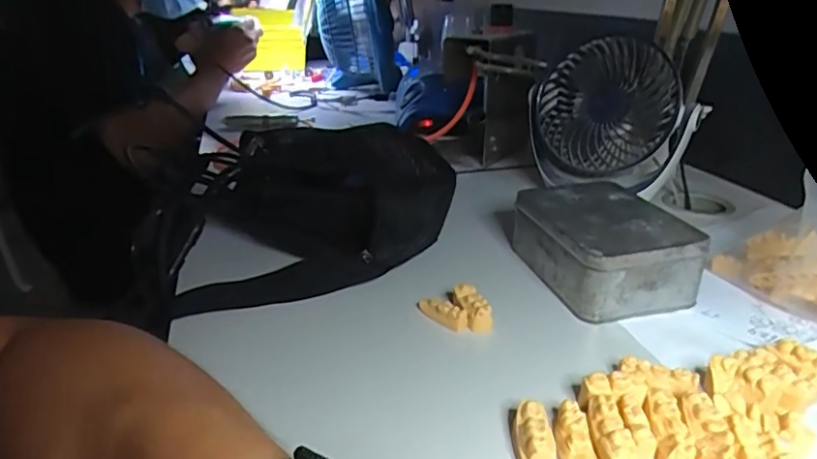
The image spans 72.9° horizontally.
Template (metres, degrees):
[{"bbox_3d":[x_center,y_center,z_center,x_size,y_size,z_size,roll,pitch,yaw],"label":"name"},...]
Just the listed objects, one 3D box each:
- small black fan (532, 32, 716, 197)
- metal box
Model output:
[{"bbox_3d":[0.191,-0.108,0.531,0.142,0.130,0.073,6,26,12],"label":"small black fan"},{"bbox_3d":[0.142,0.008,0.414,0.094,0.045,0.121,-7,26,-15],"label":"metal box"}]

